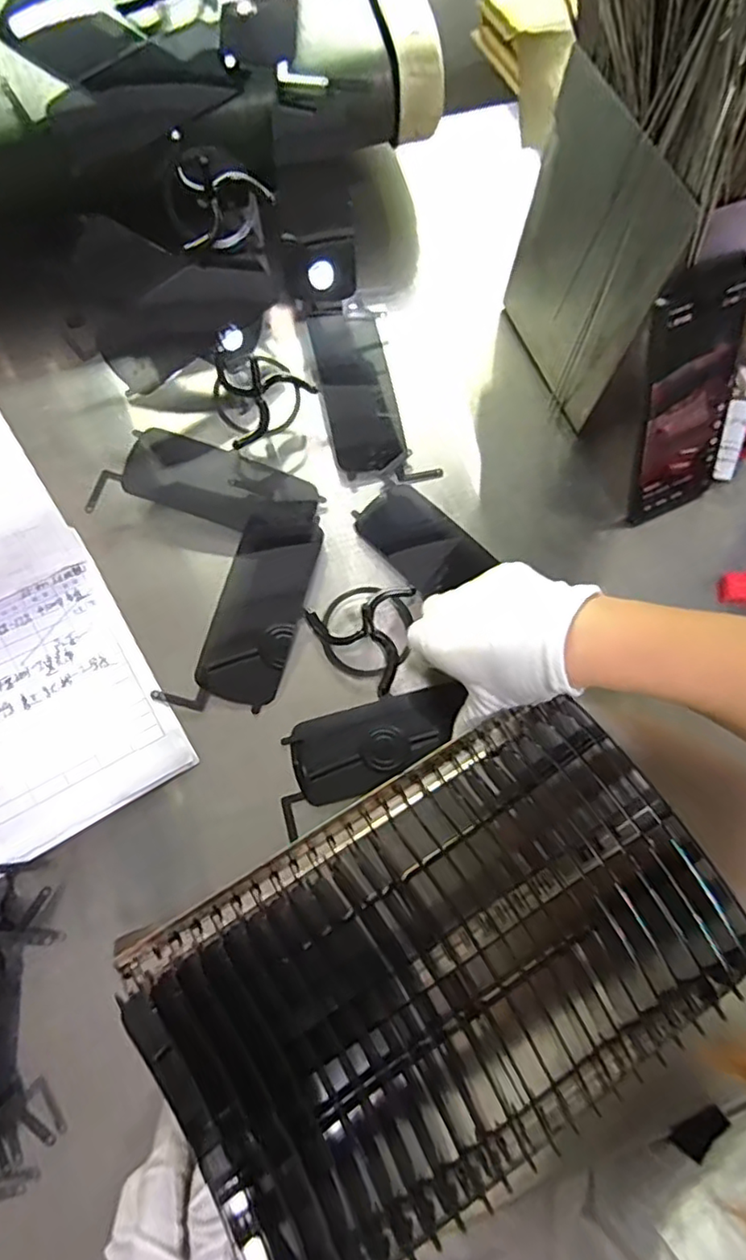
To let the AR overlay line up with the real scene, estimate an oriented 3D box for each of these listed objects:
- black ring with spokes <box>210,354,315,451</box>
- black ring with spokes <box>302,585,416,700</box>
[{"bbox_3d":[-0.088,-0.196,0.493,0.076,0.049,0.073,1,72,-2],"label":"black ring with spokes"},{"bbox_3d":[-0.004,-0.006,0.463,0.081,0.022,0.076,1,72,-2],"label":"black ring with spokes"}]

